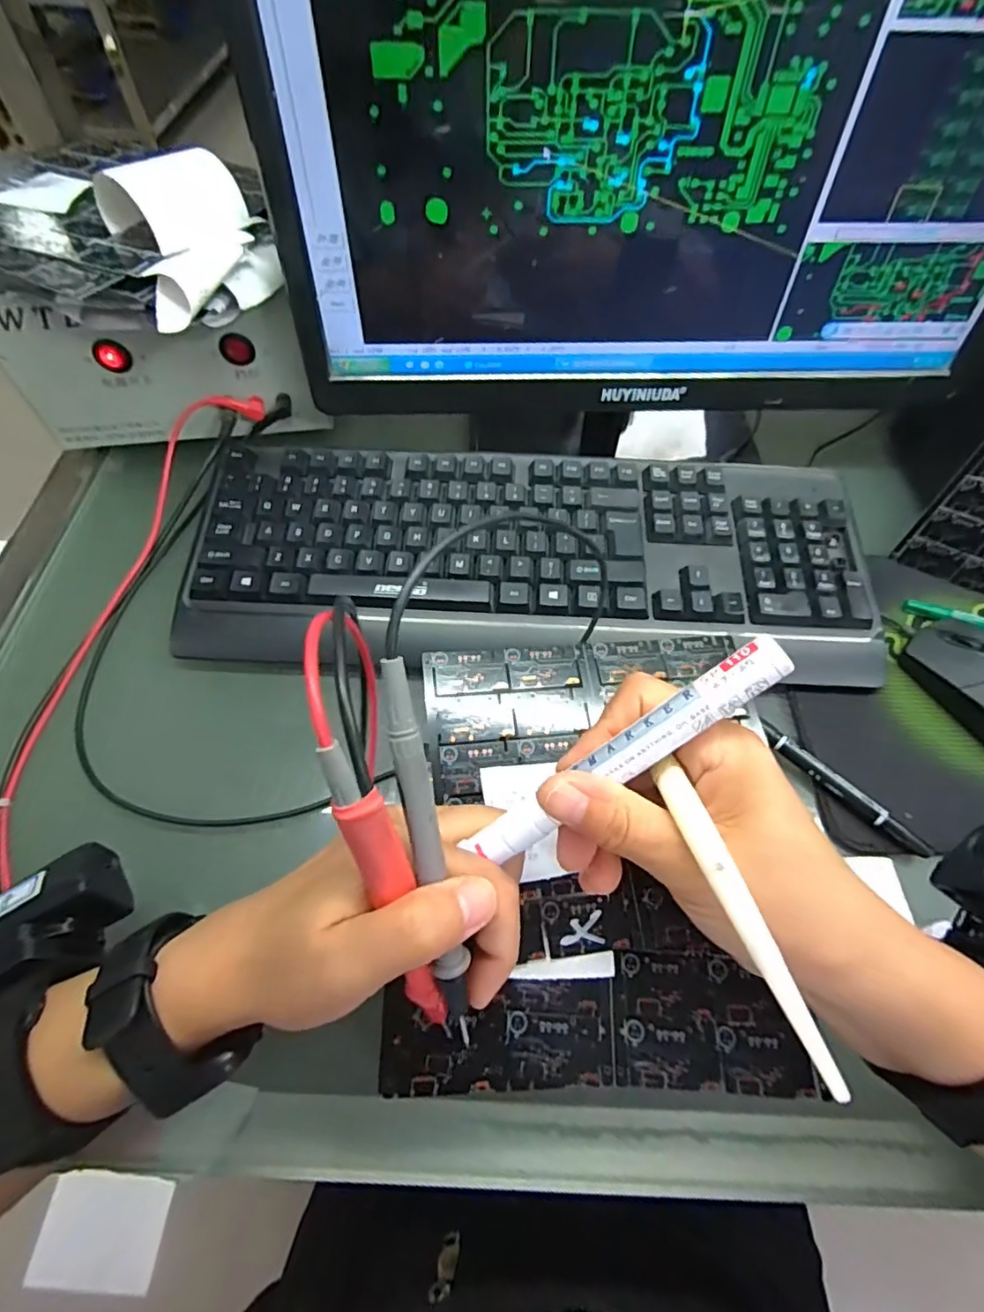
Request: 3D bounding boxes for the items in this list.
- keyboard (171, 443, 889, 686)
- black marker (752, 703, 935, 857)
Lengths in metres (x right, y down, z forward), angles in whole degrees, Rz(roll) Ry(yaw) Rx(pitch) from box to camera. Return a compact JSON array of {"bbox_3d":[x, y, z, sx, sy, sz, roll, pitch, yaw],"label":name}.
[{"bbox_3d":[0.026,-0.065,0.375,0.422,0.031,0.149,2,60,-1],"label":"keyboard"},{"bbox_3d":[0.191,0.070,0.324,0.012,0.013,0.107,-39,68,-21],"label":"black marker"}]

